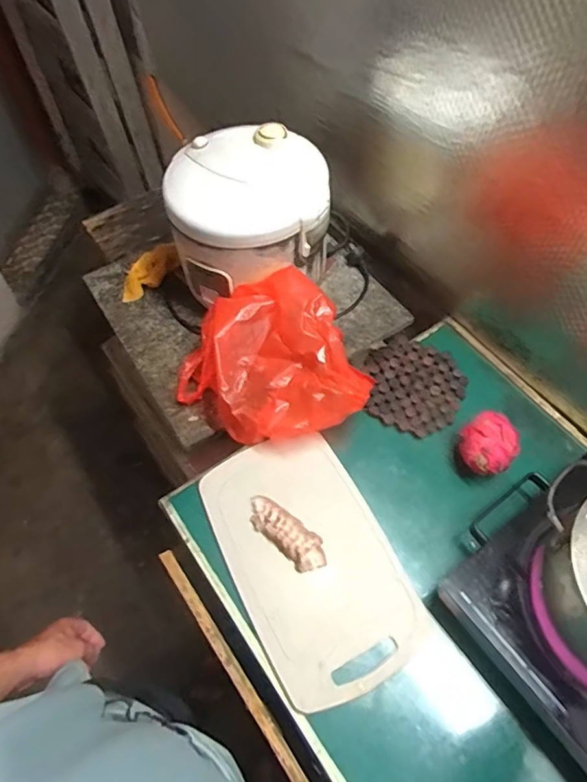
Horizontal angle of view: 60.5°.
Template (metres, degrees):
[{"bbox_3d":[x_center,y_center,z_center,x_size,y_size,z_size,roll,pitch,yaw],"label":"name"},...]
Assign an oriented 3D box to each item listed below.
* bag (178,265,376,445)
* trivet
[{"bbox_3d":[-0.036,-0.039,0.762,0.288,0.166,0.207,36,65,18],"label":"bag"},{"bbox_3d":[0.194,-0.014,0.817,0.160,0.010,0.168,0,60,-1],"label":"trivet"}]

